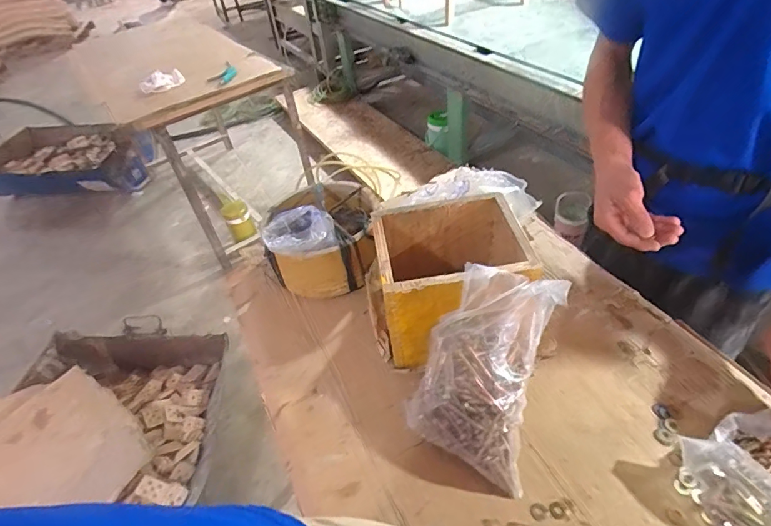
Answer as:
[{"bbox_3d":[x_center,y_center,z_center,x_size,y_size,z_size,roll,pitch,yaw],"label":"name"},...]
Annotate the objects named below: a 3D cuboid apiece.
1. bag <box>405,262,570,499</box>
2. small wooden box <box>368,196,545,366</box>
[{"bbox_3d":[0.112,0.129,0.557,0.163,0.085,0.251,11,77,27],"label":"bag"},{"bbox_3d":[0.097,0.025,0.678,0.229,0.167,0.191,-9,42,-2],"label":"small wooden box"}]

